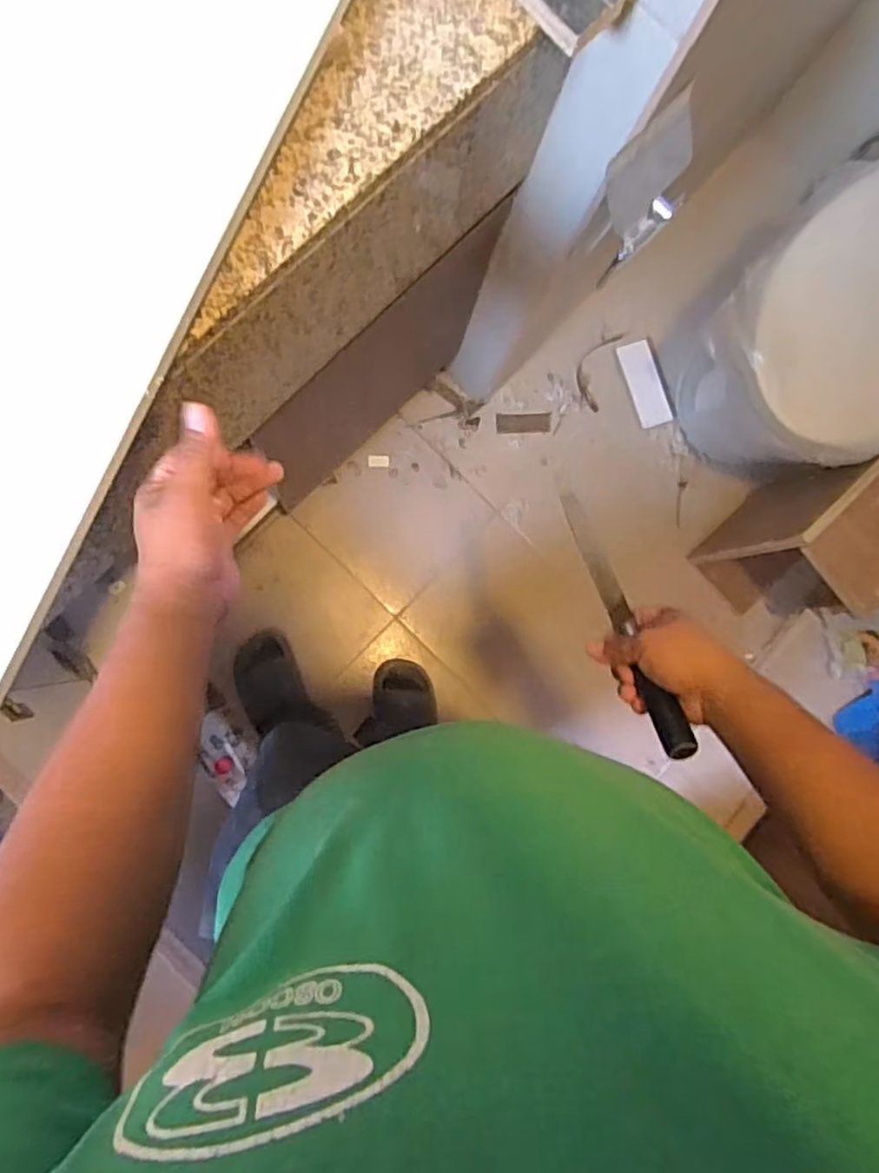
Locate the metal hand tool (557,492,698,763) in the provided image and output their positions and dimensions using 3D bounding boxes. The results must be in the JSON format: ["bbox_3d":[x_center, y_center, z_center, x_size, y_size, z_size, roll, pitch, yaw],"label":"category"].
[{"bbox_3d":[0.162,0.024,0.623,0.021,0.023,0.288,-5,45,-8],"label":"metal hand tool"}]

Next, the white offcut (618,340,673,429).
[{"bbox_3d":[0.434,-0.427,1.465,0.069,0.016,0.177,-19,96,6],"label":"white offcut"}]

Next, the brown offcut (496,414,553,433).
[{"bbox_3d":[0.177,-0.340,1.443,0.117,0.008,0.039,-4,87,-8],"label":"brown offcut"}]

